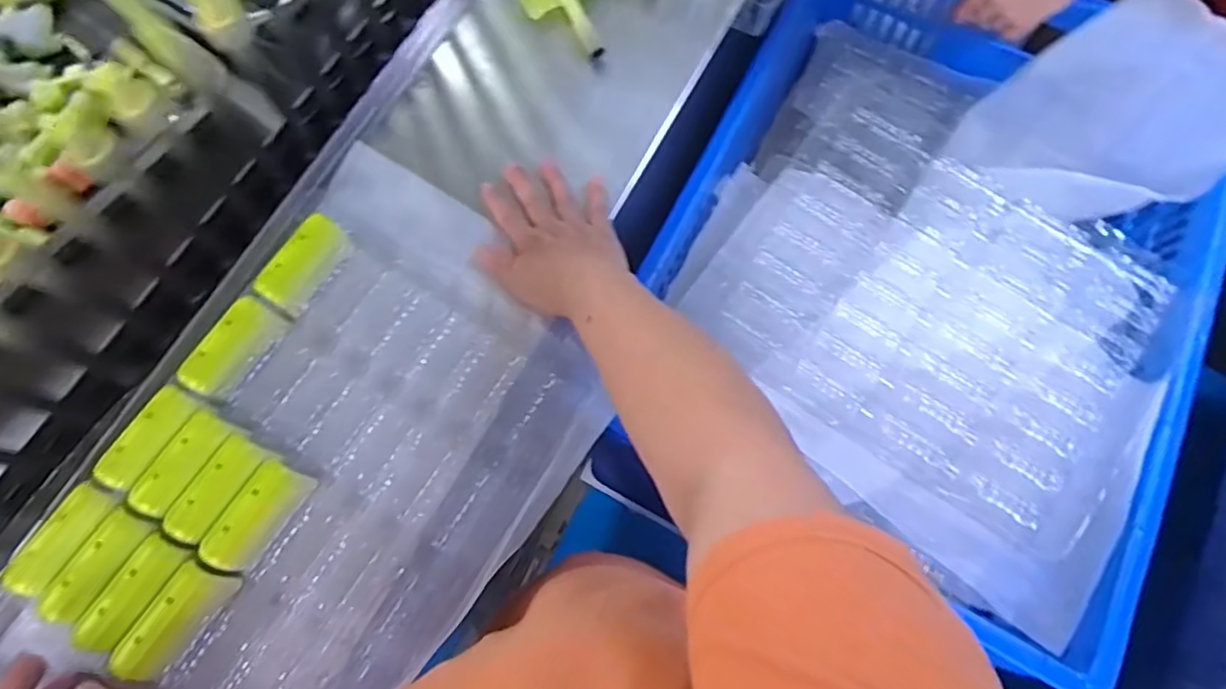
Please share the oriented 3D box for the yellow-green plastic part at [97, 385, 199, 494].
[{"bbox_3d":[-0.330,0.067,0.477,0.029,0.014,0.077,31,76,8],"label":"yellow-green plastic part"}]

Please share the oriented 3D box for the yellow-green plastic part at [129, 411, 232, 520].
[{"bbox_3d":[-0.303,0.084,0.471,0.030,0.010,0.075,30,76,7],"label":"yellow-green plastic part"}]

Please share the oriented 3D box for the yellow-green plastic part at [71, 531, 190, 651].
[{"bbox_3d":[-0.320,0.165,0.447,0.034,0.013,0.075,29,75,7],"label":"yellow-green plastic part"}]

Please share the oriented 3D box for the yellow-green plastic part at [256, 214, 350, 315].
[{"bbox_3d":[-0.240,-0.063,0.527,0.023,0.040,0.076,30,76,7],"label":"yellow-green plastic part"}]

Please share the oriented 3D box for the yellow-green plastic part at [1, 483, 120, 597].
[{"bbox_3d":[-0.376,0.135,0.458,0.032,0.014,0.079,28,75,7],"label":"yellow-green plastic part"}]

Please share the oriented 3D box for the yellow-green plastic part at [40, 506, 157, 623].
[{"bbox_3d":[-0.346,0.148,0.451,0.030,0.011,0.078,29,76,7],"label":"yellow-green plastic part"}]

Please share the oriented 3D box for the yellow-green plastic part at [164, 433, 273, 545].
[{"bbox_3d":[-0.277,0.101,0.470,0.033,0.012,0.076,27,75,7],"label":"yellow-green plastic part"}]

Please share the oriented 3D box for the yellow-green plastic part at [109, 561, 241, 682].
[{"bbox_3d":[-0.290,0.185,0.446,0.033,0.018,0.075,29,76,7],"label":"yellow-green plastic part"}]

